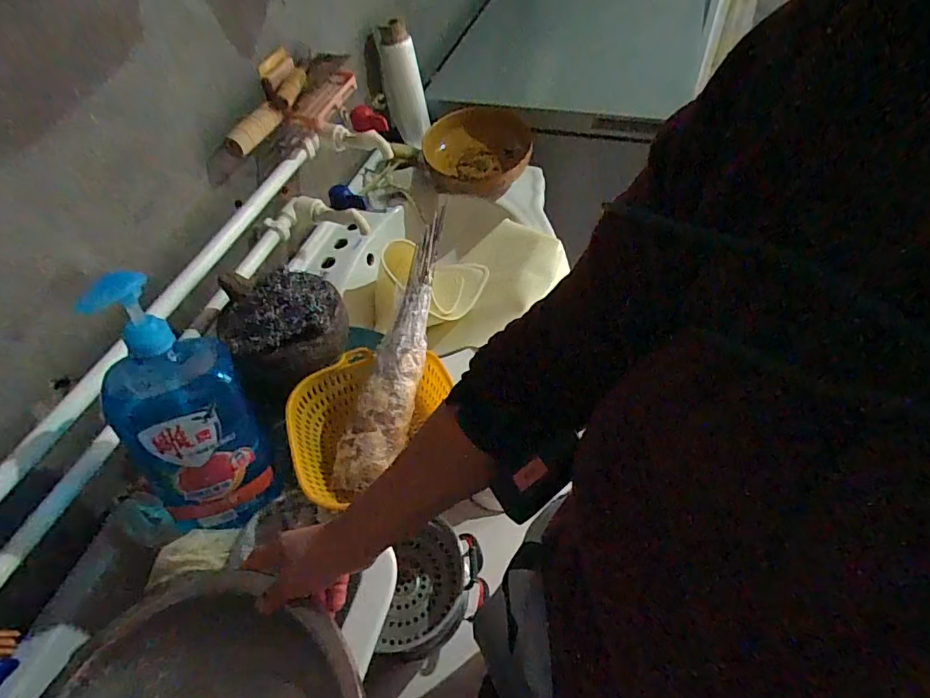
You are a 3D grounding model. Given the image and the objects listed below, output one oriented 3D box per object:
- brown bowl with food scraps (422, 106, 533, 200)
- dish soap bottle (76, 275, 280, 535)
[{"bbox_3d":[0.025,-0.371,0.966,0.200,0.048,0.181,4,80,-2],"label":"brown bowl with food scraps"},{"bbox_3d":[-0.255,0.062,0.482,0.102,0.282,0.065,-12,32,-5],"label":"dish soap bottle"}]

